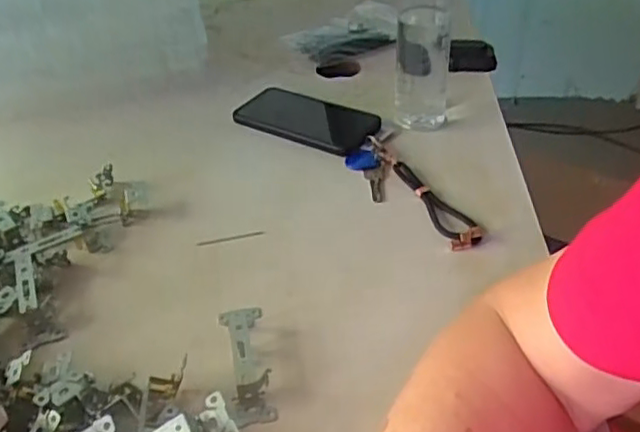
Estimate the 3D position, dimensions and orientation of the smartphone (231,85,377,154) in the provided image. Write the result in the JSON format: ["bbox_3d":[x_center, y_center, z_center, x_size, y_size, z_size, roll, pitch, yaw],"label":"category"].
[{"bbox_3d":[-0.017,-0.113,0.719,0.167,0.015,0.075,21,45,28],"label":"smartphone"}]

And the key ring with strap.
[{"bbox_3d":[0.086,-0.028,0.615,0.067,0.022,0.194,-15,40,-14],"label":"key ring with strap"}]

